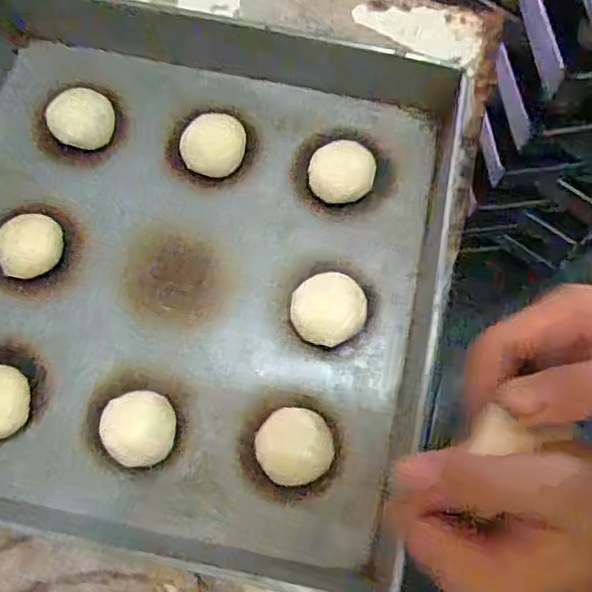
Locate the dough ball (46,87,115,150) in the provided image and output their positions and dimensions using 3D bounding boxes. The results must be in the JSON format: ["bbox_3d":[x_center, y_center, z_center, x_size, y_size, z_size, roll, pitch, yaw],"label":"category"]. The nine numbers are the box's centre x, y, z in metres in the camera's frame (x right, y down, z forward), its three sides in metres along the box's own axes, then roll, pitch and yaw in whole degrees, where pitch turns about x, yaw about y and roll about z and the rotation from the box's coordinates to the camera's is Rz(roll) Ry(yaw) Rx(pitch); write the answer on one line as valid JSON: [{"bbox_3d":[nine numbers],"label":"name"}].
[{"bbox_3d":[-0.185,-0.153,0.514,0.052,0.020,0.049,0,75,-1],"label":"dough ball"}]

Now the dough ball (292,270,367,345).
[{"bbox_3d":[0.026,0.009,0.472,0.057,0.023,0.058,0,75,-1],"label":"dough ball"}]

